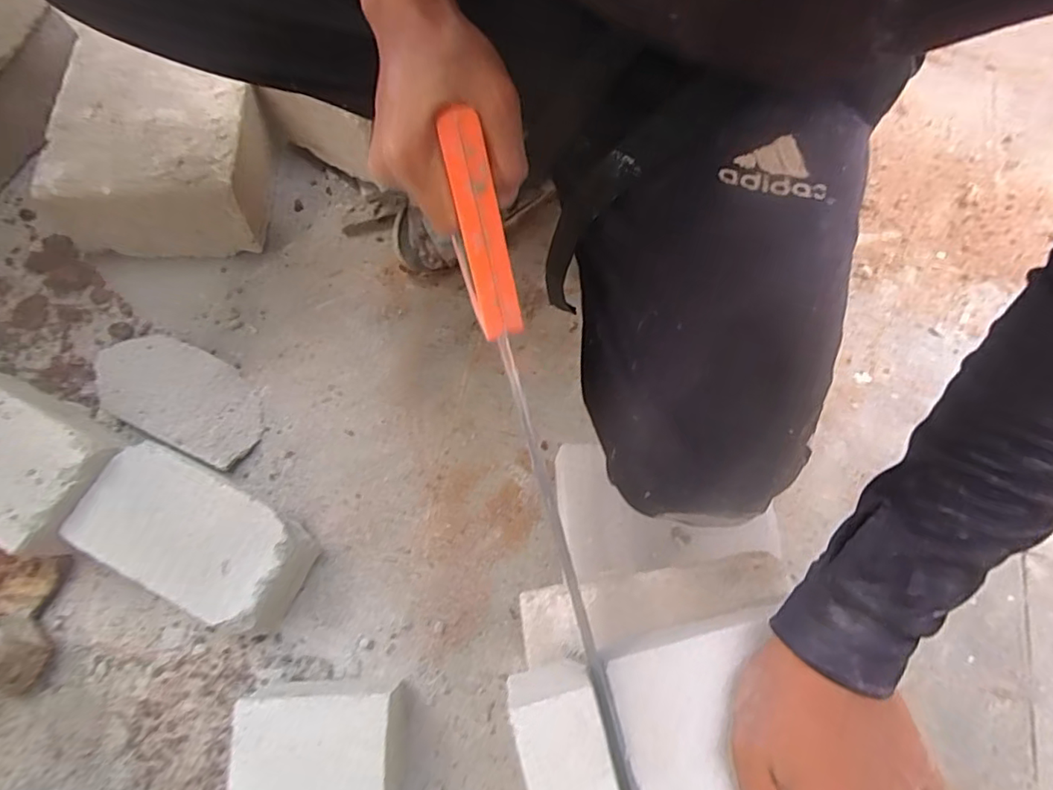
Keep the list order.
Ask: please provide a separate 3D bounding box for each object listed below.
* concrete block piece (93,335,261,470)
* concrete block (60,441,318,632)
[{"bbox_3d":[-0.377,-0.005,0.587,0.197,0.031,0.095,24,72,6],"label":"concrete block piece"},{"bbox_3d":[-0.304,0.130,0.520,0.194,0.082,0.106,27,73,7],"label":"concrete block"}]

